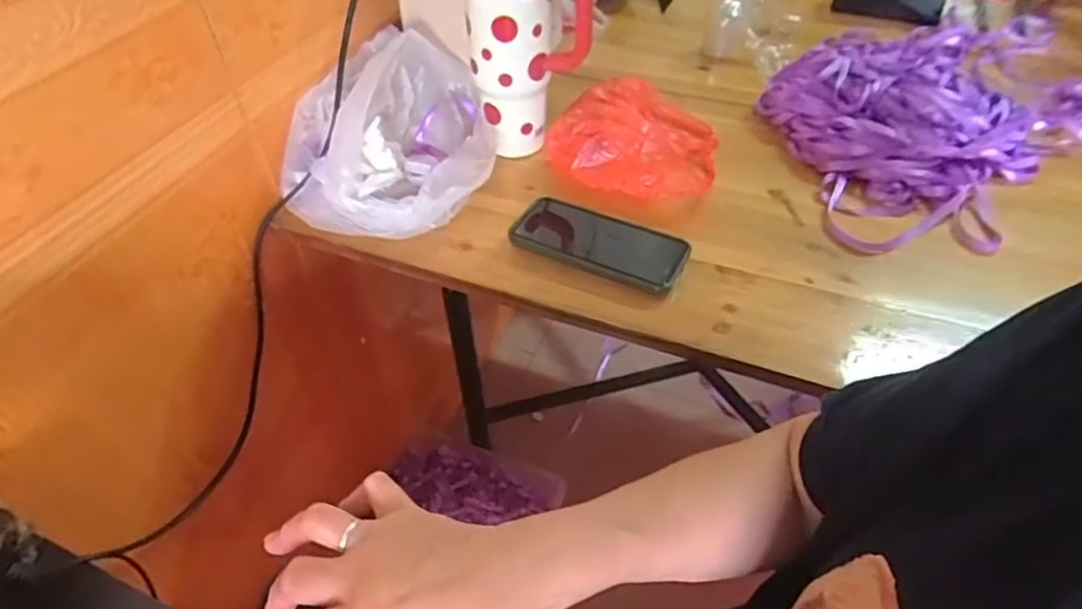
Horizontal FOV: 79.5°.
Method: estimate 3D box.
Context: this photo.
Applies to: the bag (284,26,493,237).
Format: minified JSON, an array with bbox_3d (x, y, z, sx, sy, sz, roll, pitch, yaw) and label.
[{"bbox_3d":[-0.157,-0.185,0.677,0.211,0.110,0.276,1,47,2],"label":"bag"}]

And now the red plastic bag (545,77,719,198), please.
[{"bbox_3d":[0.108,-0.187,0.712,0.175,0.052,0.183,17,50,16],"label":"red plastic bag"}]

